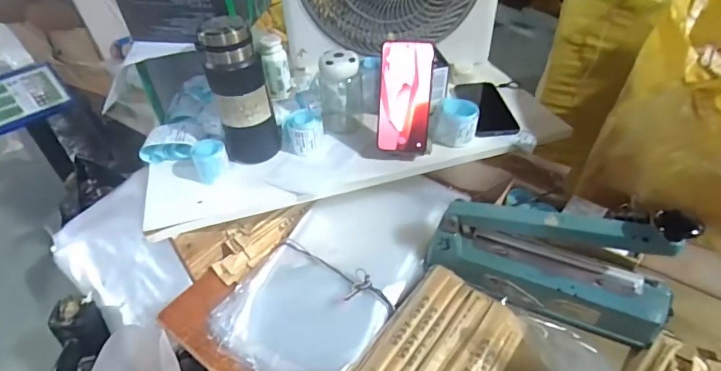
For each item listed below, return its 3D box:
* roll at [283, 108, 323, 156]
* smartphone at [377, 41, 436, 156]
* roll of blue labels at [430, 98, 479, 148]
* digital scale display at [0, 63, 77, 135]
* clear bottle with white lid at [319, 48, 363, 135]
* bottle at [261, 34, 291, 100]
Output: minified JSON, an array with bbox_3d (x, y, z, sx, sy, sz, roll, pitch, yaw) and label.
[{"bbox_3d":[-0.090,-0.086,0.678,0.062,0.051,0.059,-1,43,1],"label":"roll"},{"bbox_3d":[0.066,-0.131,0.622,0.078,0.163,0.009,4,14,7],"label":"smartphone"},{"bbox_3d":[0.154,-0.104,0.683,0.075,0.048,0.070,7,43,10],"label":"roll of blue labels"},{"bbox_3d":[-1.001,-0.260,1.218,0.042,0.150,0.242,-15,19,45],"label":"digital scale display"},{"bbox_3d":[-0.035,-0.164,0.704,0.073,0.138,0.081,-4,43,-2],"label":"clear bottle with white lid"},{"bbox_3d":[-0.158,-0.222,0.777,0.048,0.104,0.046,-8,43,-6],"label":"bottle"}]

